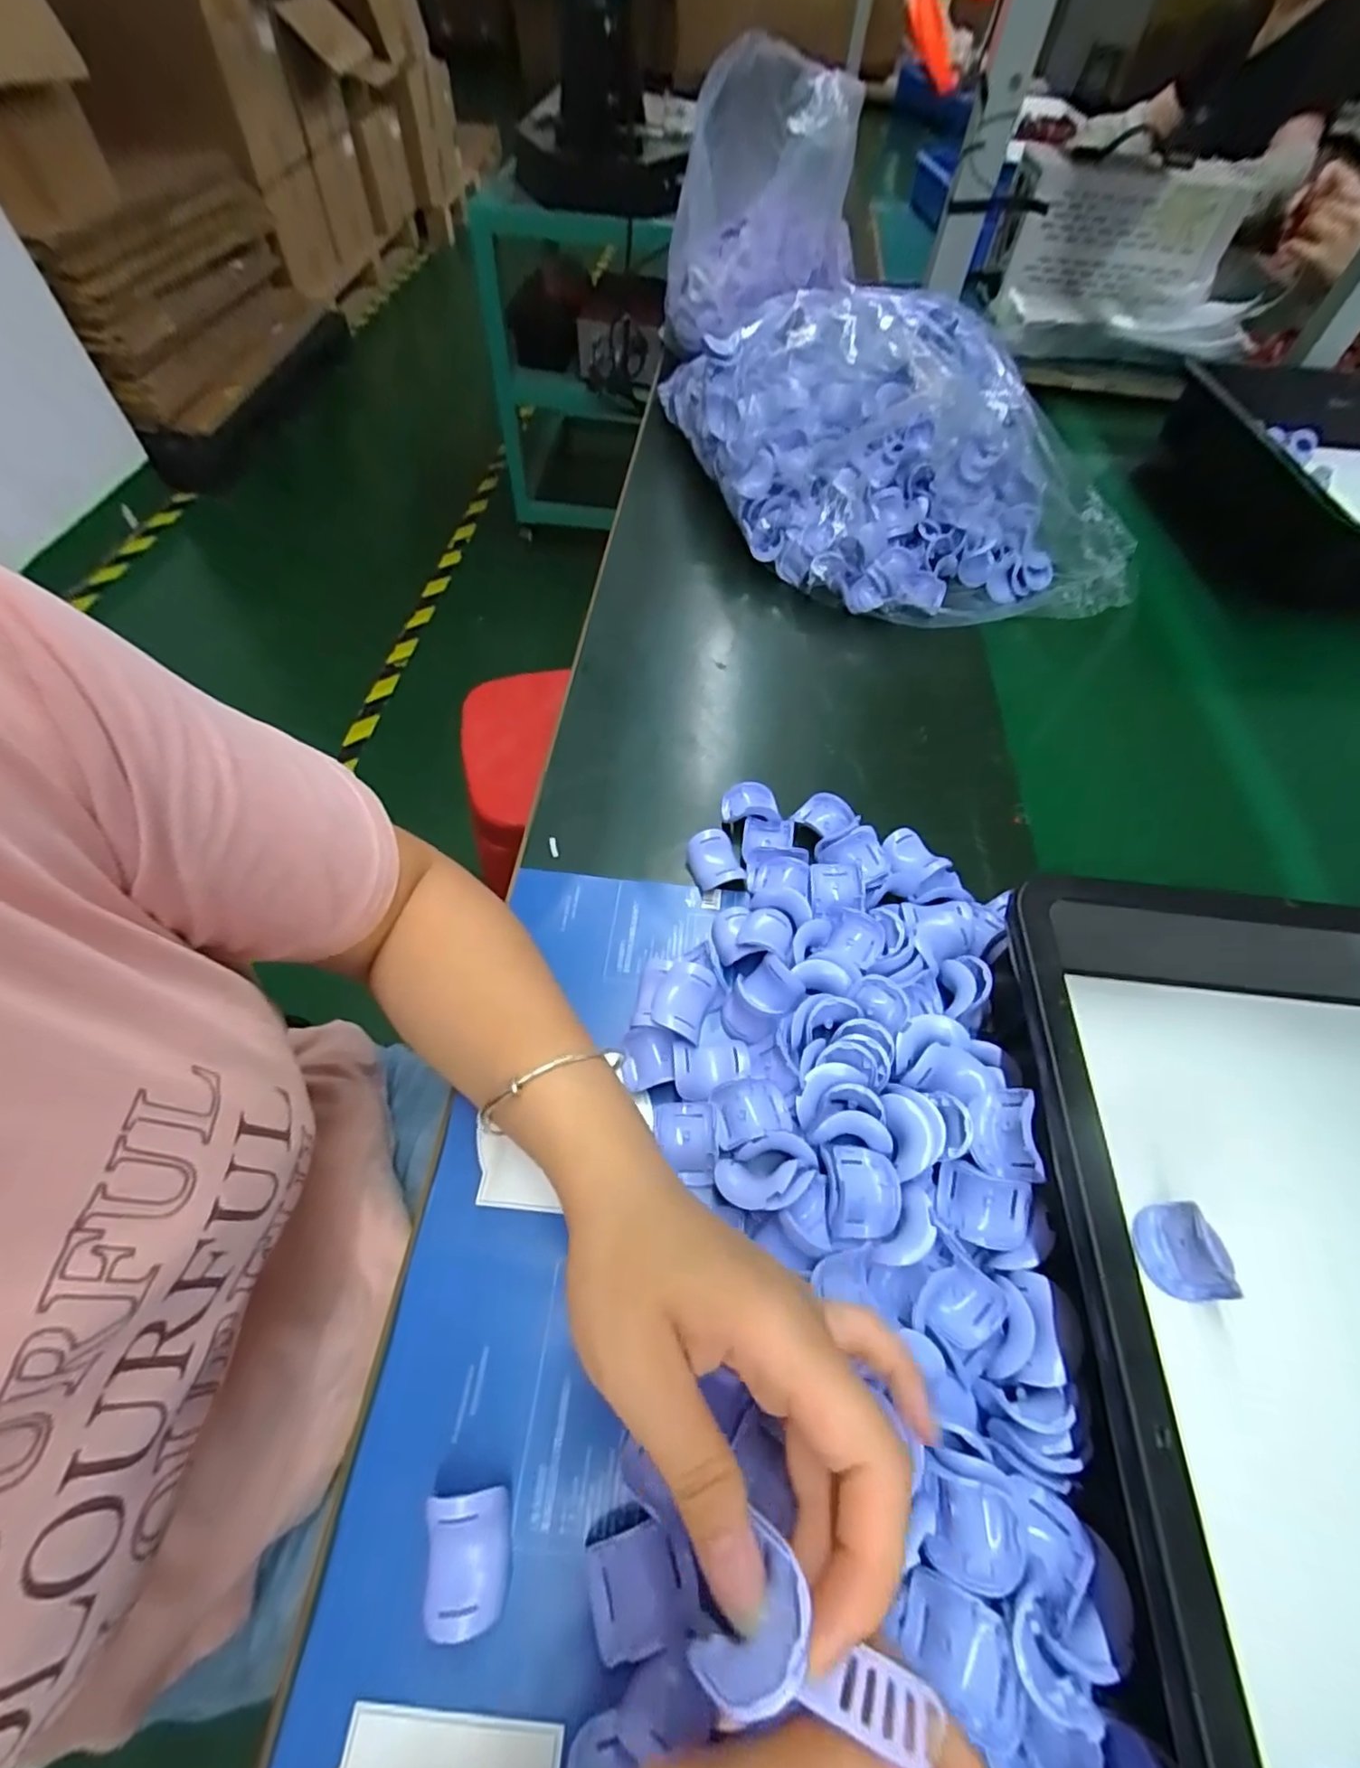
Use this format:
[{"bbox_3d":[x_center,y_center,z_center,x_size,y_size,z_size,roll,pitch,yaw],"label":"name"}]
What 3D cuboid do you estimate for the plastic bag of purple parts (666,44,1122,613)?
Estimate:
[{"bbox_3d":[0.180,-0.423,0.527,0.267,0.292,0.480,-18,61,-14],"label":"plastic bag of purple parts"}]

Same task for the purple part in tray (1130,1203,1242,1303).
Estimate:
[{"bbox_3d":[0.217,0.160,0.275,0.023,0.025,0.036,-1,58,-5],"label":"purple part in tray"}]

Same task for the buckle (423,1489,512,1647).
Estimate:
[{"bbox_3d":[-0.074,0.239,0.224,0.027,0.019,0.037,-3,59,-6],"label":"buckle"}]

